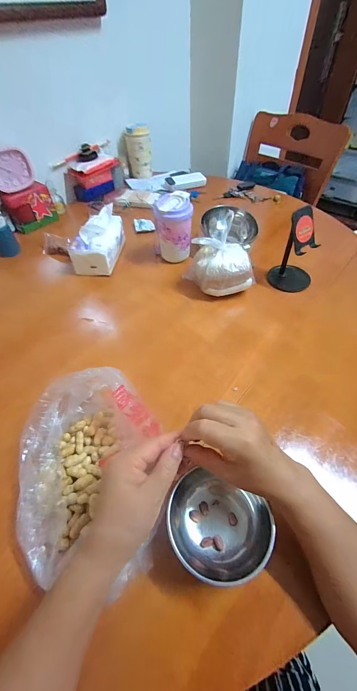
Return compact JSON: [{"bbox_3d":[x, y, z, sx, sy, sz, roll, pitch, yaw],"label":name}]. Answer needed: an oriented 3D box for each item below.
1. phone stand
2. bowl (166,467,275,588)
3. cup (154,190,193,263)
[{"bbox_3d":[0.258,-0.203,0.592,0.092,0.159,0.079,17,52,15],"label":"phone stand"},{"bbox_3d":[0.044,0.212,0.323,0.113,0.060,0.104,22,53,18],"label":"bowl"},{"bbox_3d":[-0.013,-0.278,0.659,0.086,0.134,0.075,-8,50,-6],"label":"cup"}]

